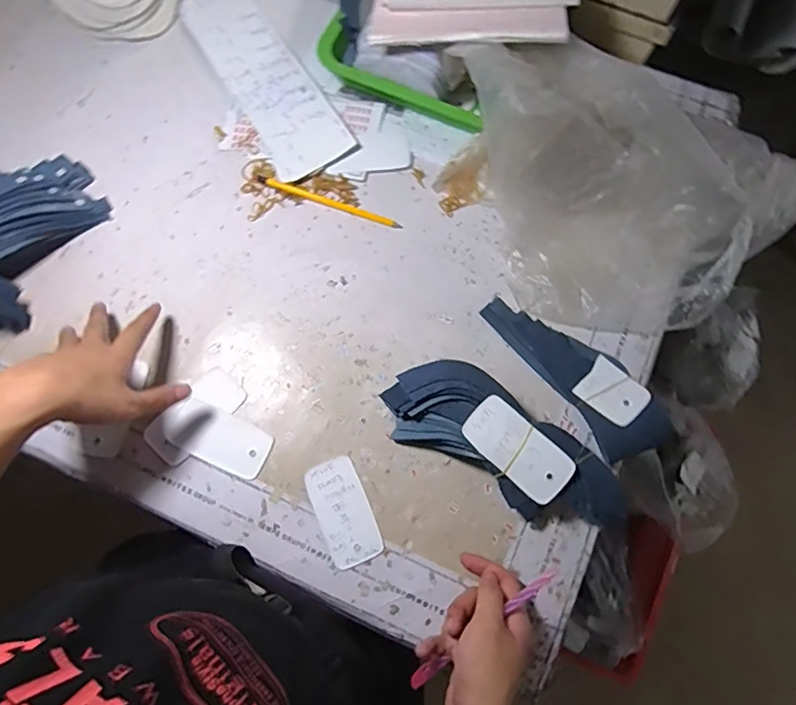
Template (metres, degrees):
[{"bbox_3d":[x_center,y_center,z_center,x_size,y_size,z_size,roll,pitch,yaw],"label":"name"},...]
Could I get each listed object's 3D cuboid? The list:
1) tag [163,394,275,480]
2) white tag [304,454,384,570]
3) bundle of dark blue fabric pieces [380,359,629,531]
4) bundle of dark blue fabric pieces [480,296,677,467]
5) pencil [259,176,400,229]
[{"bbox_3d":[-0.185,0.087,0.548,0.109,0.005,0.053,26,77,1],"label":"tag"},{"bbox_3d":[-0.055,0.159,0.536,0.051,0.004,0.103,-21,74,-8],"label":"white tag"},{"bbox_3d":[0.104,0.091,0.529,0.242,0.054,0.094,31,77,8],"label":"bundle of dark blue fabric pieces"},{"bbox_3d":[0.186,0.018,0.559,0.075,0.026,0.222,-41,79,-10],"label":"bundle of dark blue fabric pieces"},{"bbox_3d":[-0.081,-0.177,0.625,0.177,0.012,0.011,19,76,5],"label":"pencil"}]

